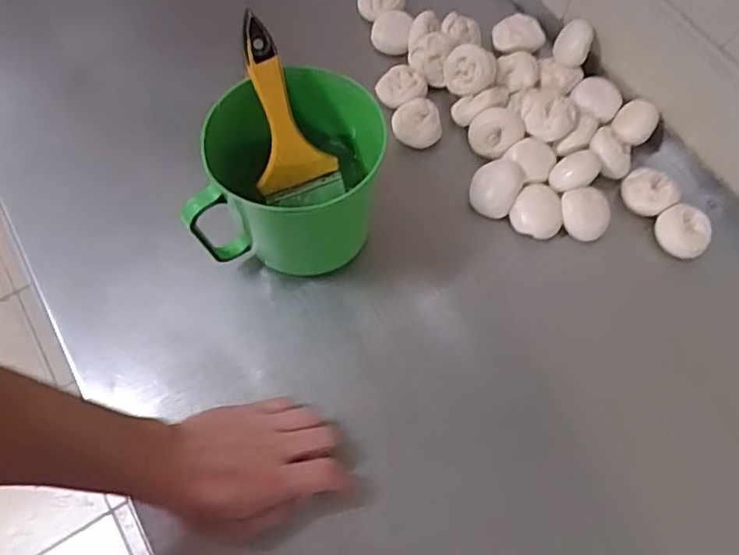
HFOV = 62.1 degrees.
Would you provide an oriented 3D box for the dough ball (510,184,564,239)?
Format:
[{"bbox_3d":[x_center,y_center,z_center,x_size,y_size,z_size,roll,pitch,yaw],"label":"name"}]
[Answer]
[{"bbox_3d":[0.163,-0.064,0.604,0.047,0.027,0.053,11,65,4],"label":"dough ball"}]

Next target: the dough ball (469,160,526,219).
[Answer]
[{"bbox_3d":[0.124,-0.088,0.610,0.046,0.034,0.049,0,65,-1],"label":"dough ball"}]

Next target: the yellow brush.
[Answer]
[{"bbox_3d":[-0.073,-0.134,0.513,0.067,0.023,0.155,-18,107,-9],"label":"yellow brush"}]

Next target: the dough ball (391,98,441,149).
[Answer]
[{"bbox_3d":[0.048,-0.161,0.647,0.046,0.029,0.048,0,65,-1],"label":"dough ball"}]

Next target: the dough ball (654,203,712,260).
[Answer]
[{"bbox_3d":[0.302,-0.044,0.593,0.049,0.027,0.050,0,65,-1],"label":"dough ball"}]

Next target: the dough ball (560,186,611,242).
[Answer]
[{"bbox_3d":[0.207,-0.059,0.592,0.044,0.028,0.045,0,65,-1],"label":"dough ball"}]

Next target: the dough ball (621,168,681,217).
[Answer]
[{"bbox_3d":[0.275,-0.083,0.605,0.049,0.030,0.044,39,70,15],"label":"dough ball"}]

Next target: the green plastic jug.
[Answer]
[{"bbox_3d":[-0.069,-0.082,0.539,0.155,0.142,0.136,4,65,1],"label":"green plastic jug"}]

